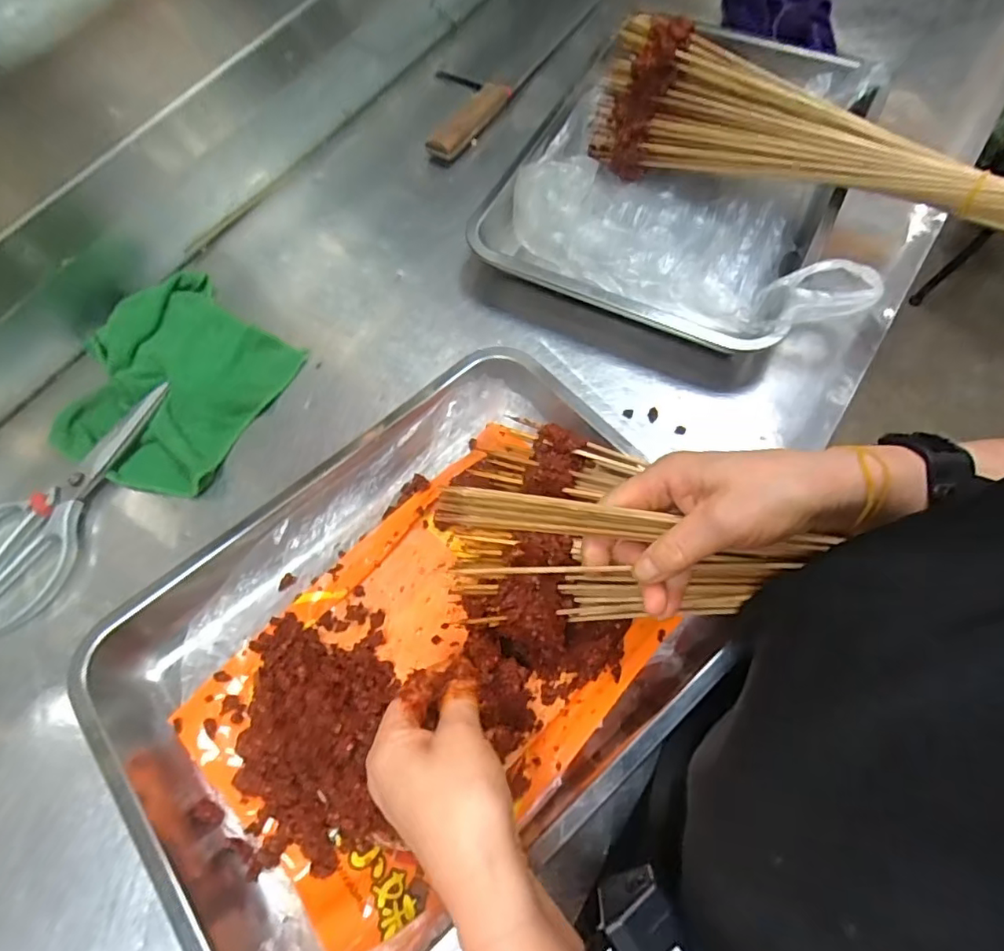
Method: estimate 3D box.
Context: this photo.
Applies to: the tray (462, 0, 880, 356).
[{"bbox_3d":[0.172,-0.300,0.533,0.284,0.056,0.369,26,70,14],"label":"tray"}]

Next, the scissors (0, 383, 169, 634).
[{"bbox_3d":[-0.356,0.016,0.453,0.082,0.024,0.215,16,67,11],"label":"scissors"}]

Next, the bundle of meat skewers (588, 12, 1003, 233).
[{"bbox_3d":[0.260,-0.293,0.494,0.387,0.100,0.071,30,71,16],"label":"bundle of meat skewers"}]

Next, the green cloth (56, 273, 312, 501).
[{"bbox_3d":[-0.286,-0.086,0.489,0.160,0.031,0.188,24,69,14],"label":"green cloth"}]

